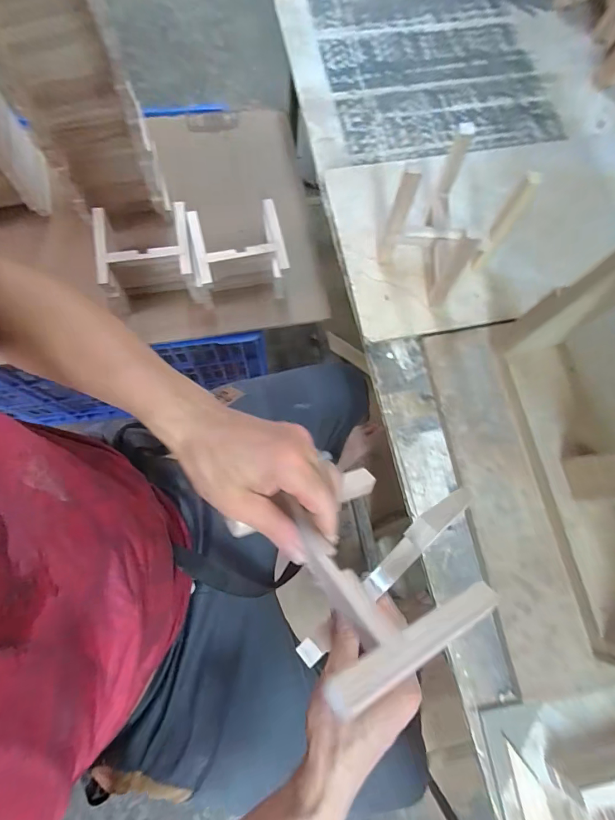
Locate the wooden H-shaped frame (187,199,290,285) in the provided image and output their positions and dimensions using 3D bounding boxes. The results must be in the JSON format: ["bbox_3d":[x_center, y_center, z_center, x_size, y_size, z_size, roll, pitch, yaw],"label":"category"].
[{"bbox_3d":[-0.127,-0.303,0.727,0.168,0.043,0.147,-12,89,-14],"label":"wooden H-shaped frame"}]

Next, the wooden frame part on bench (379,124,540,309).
[{"bbox_3d":[0.186,-0.239,0.526,0.124,0.145,0.123,44,77,7],"label":"wooden frame part on bench"}]

